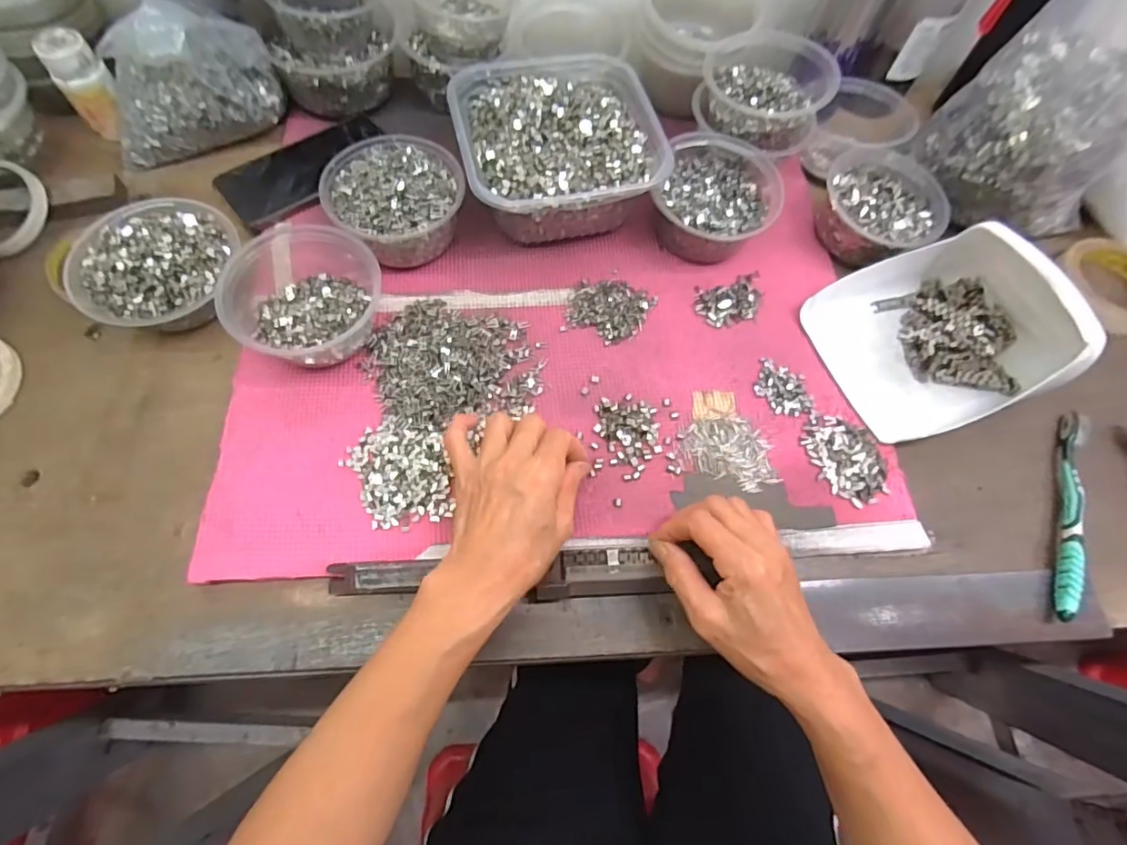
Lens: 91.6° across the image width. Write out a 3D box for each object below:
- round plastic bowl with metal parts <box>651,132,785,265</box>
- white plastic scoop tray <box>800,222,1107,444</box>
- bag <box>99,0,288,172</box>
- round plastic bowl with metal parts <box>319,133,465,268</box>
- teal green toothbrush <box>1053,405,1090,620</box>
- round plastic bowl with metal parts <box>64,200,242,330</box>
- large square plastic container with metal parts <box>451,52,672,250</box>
[{"bbox_3d":[0.139,-0.203,0.502,0.101,0.059,0.116,19,67,5],"label":"round plastic bowl with metal parts"},{"bbox_3d":[0.320,-0.083,0.450,0.184,0.077,0.155,-18,69,-11],"label":"white plastic scoop tray"},{"bbox_3d":[-0.344,-0.308,0.495,0.150,0.110,0.065,-8,68,-7],"label":"bag"},{"bbox_3d":[-0.145,-0.192,0.479,0.109,0.061,0.115,1,67,-3],"label":"round plastic bowl with metal parts"},{"bbox_3d":[0.399,0.066,0.426,0.018,0.018,0.183,24,68,7],"label":"teal green toothbrush"},{"bbox_3d":[-0.325,-0.125,0.443,0.116,0.055,0.111,1,67,-3],"label":"round plastic bowl with metal parts"},{"bbox_3d":[-0.011,-0.259,0.510,0.168,0.073,0.196,-12,68,-8],"label":"large square plastic container with metal parts"}]

